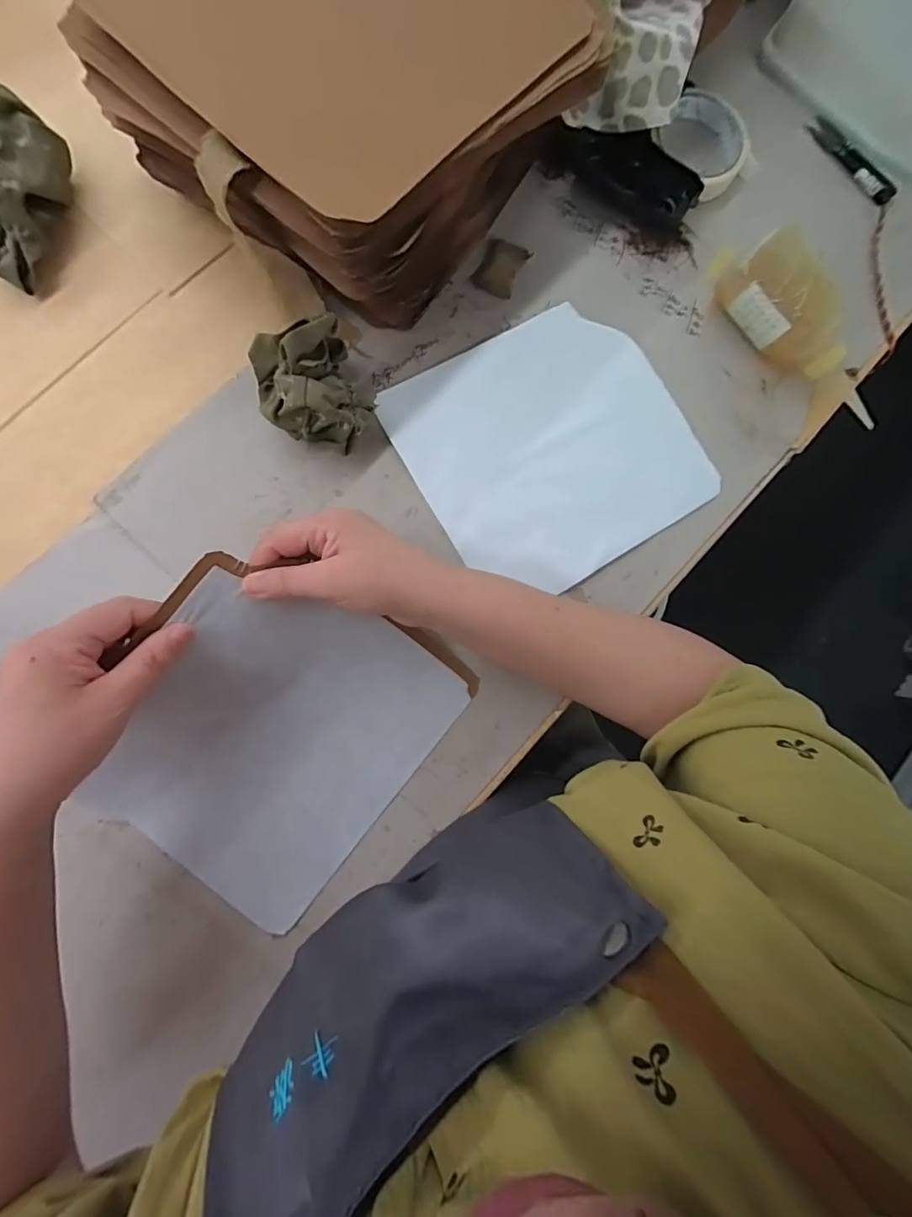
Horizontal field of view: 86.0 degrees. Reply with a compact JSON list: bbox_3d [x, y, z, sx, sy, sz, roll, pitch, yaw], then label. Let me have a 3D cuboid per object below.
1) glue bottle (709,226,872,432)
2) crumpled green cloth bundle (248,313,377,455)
[{"bbox_3d":[0.282,-0.229,0.401,0.049,0.059,0.182,-40,92,-8],"label":"glue bottle"},{"bbox_3d":[-0.105,-0.156,0.361,0.072,0.060,0.079,0,87,-7],"label":"crumpled green cloth bundle"}]

